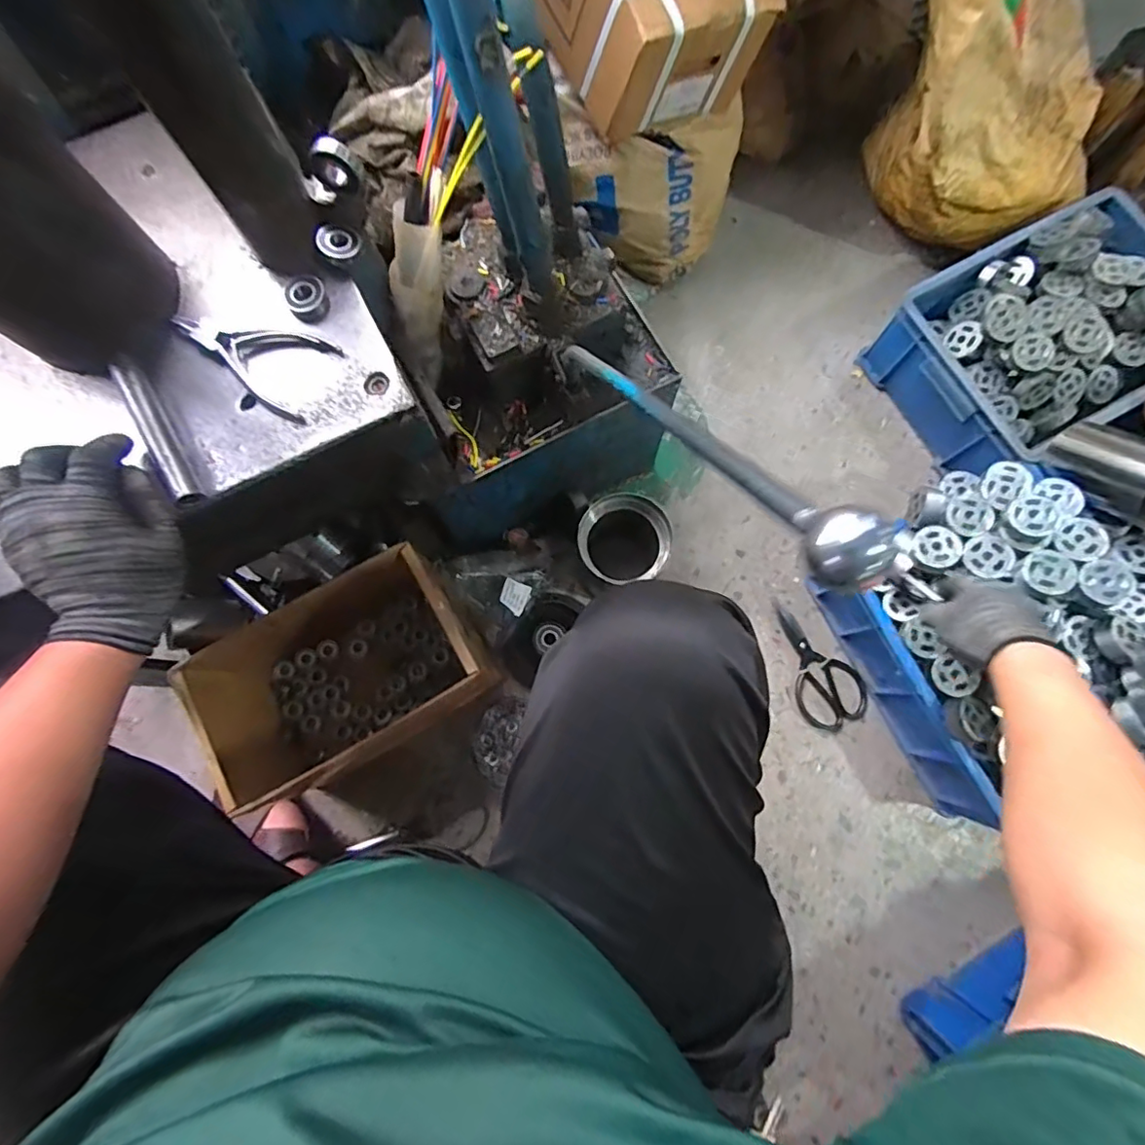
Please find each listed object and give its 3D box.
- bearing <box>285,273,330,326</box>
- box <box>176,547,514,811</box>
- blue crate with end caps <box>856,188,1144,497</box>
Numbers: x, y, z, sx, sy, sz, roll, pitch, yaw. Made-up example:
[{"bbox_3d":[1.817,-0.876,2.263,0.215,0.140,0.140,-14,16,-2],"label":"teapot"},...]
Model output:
[{"bbox_3d":[-0.217,-0.225,0.465,0.033,0.015,0.034,0,78,0],"label":"bearing"},{"bbox_3d":[-0.286,0.125,0.732,0.304,0.187,0.212,-29,79,-6],"label":"box"},{"bbox_3d":[0.709,-0.340,0.859,0.427,0.166,0.309,-30,79,-6],"label":"blue crate with end caps"}]

